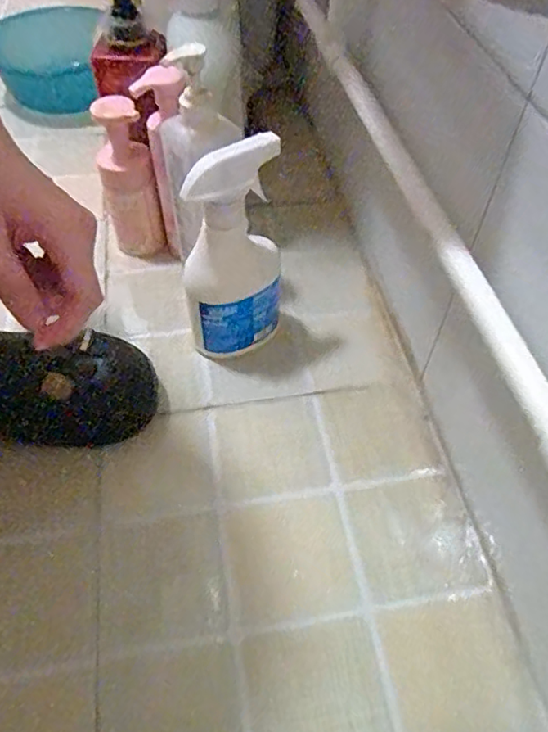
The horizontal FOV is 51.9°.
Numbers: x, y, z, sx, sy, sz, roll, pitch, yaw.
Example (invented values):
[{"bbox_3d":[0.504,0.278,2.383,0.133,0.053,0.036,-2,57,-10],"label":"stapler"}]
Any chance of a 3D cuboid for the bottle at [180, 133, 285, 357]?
[{"bbox_3d":[-0.037,-0.092,0.513,0.084,0.209,0.062,-2,52,-4],"label":"bottle"}]

